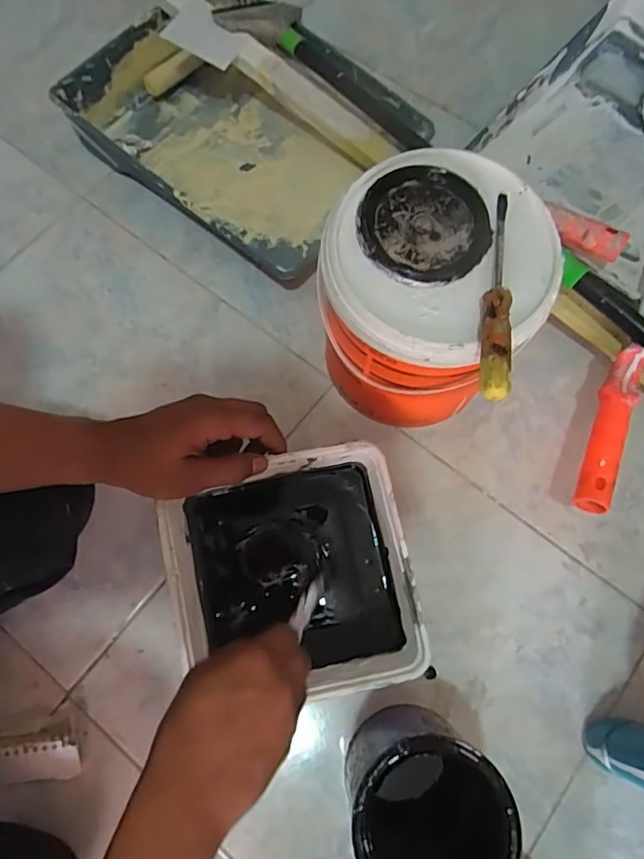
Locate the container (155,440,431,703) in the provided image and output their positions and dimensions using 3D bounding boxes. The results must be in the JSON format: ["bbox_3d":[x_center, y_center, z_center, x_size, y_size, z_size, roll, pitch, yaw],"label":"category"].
[{"bbox_3d":[-0.025,0.130,0.472,0.194,0.082,0.190,-13,72,-4],"label":"container"}]

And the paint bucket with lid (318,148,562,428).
[{"bbox_3d":[0.092,-0.106,0.502,0.169,0.200,0.168,0,72,0],"label":"paint bucket with lid"}]

